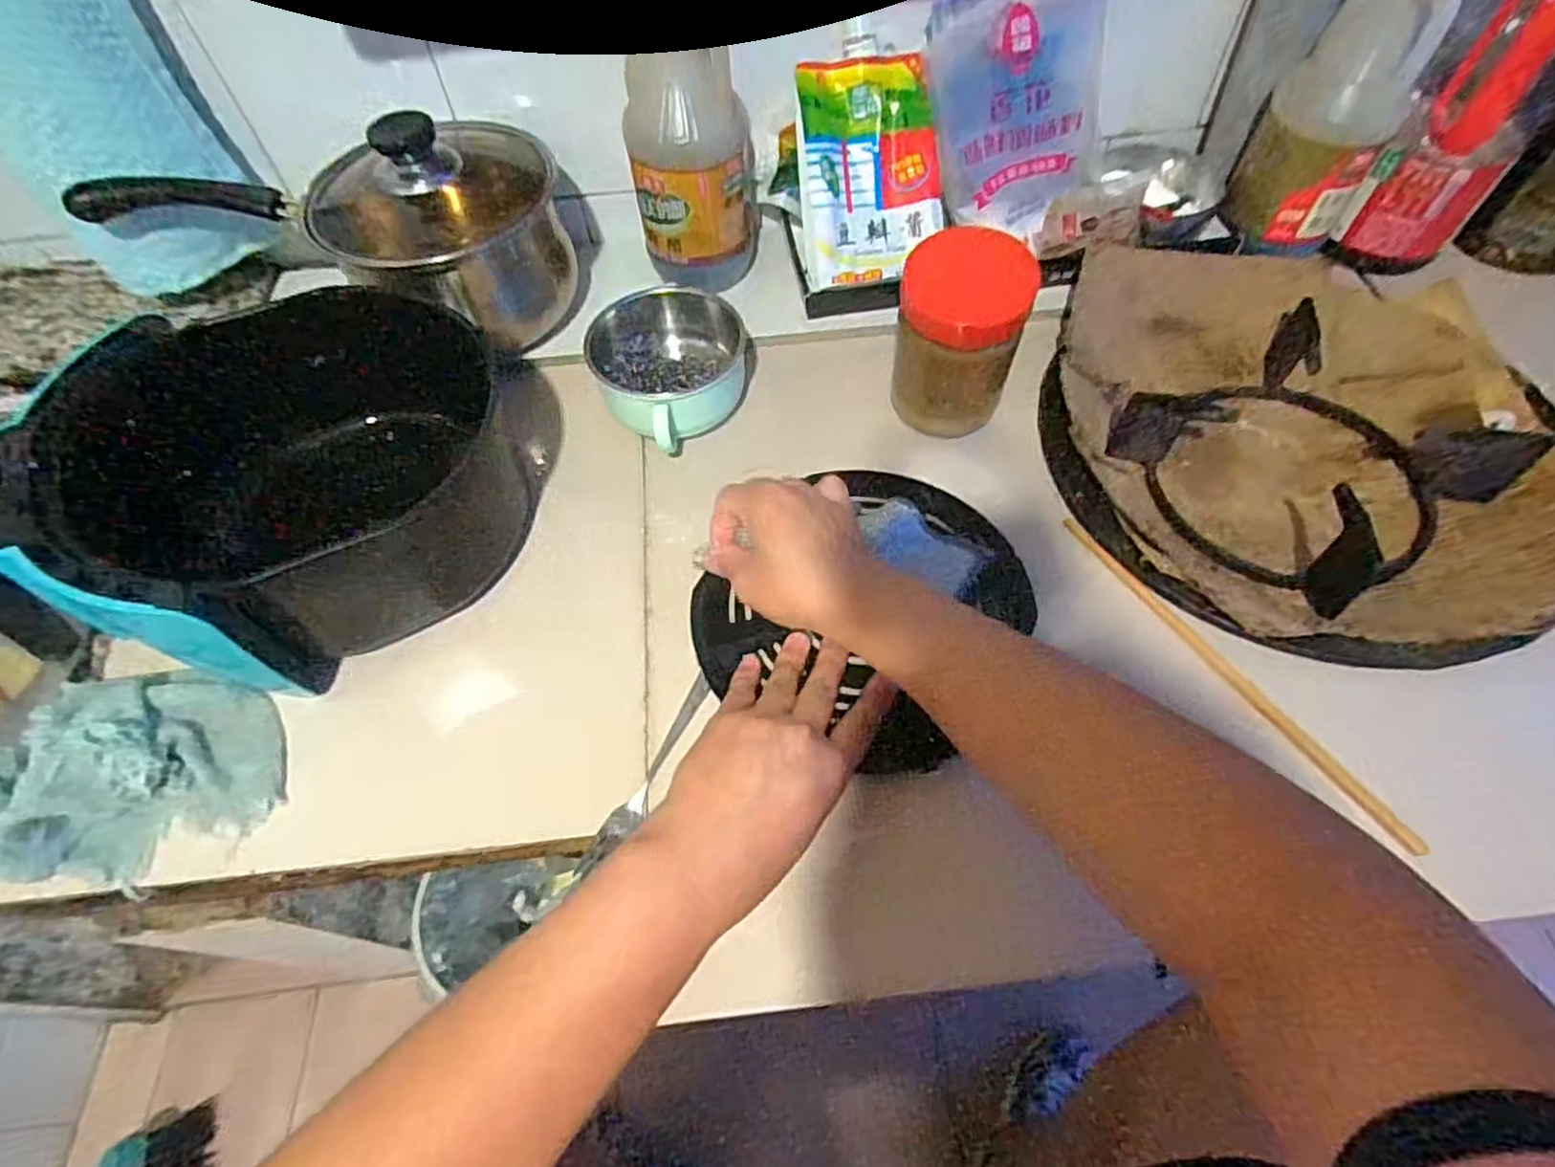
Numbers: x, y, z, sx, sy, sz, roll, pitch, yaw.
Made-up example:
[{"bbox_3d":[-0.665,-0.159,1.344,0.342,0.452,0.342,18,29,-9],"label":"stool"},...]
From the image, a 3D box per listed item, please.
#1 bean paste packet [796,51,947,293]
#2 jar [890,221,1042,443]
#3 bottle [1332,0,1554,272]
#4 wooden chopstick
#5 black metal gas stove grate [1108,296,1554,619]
[{"bbox_3d":[0.069,-0.309,0.542,0.103,0.151,0.020,-9,13,-7],"label":"bean paste packet"},{"bbox_3d":[0.120,-0.161,0.476,0.075,0.114,0.081,-1,57,2],"label":"jar"},{"bbox_3d":[0.479,-0.332,0.488,0.095,0.233,0.071,21,61,15],"label":"bottle"},{"bbox_3d":[0.253,0.047,0.410,0.011,0.012,0.239,-29,61,-15],"label":"wooden chopstick"},{"bbox_3d":[0.355,-0.088,0.482,0.191,0.061,0.180,-27,60,-14],"label":"black metal gas stove grate"}]

